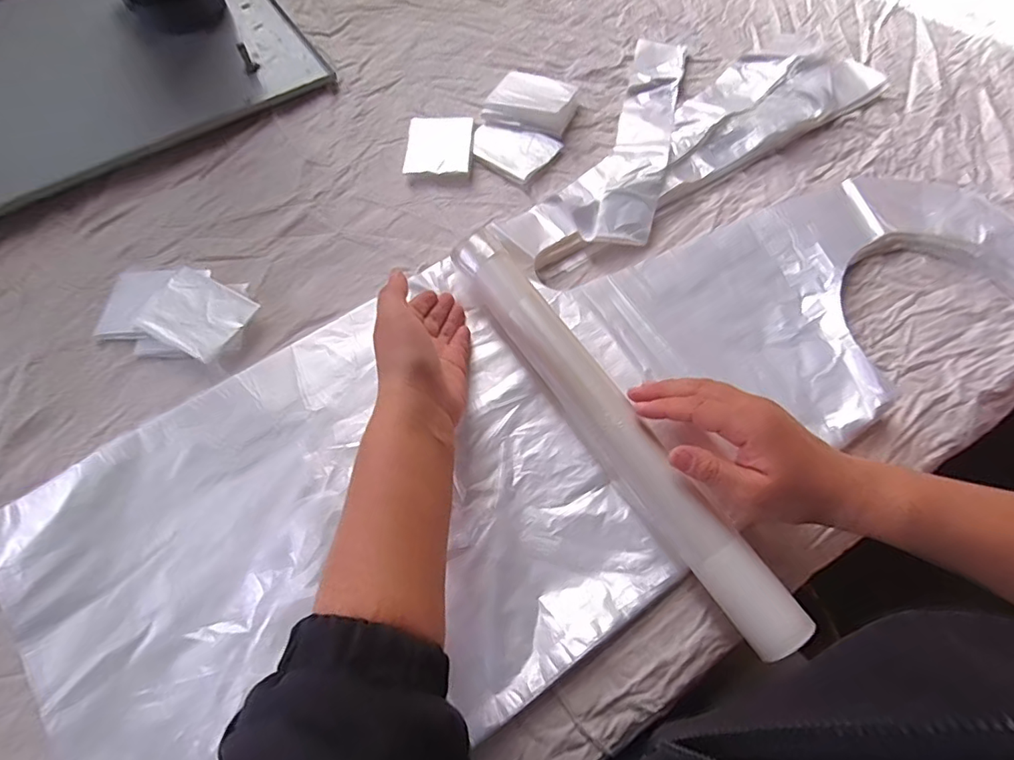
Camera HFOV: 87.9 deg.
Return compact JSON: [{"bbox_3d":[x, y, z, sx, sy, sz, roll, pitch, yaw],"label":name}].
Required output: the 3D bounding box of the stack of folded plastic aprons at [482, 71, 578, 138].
[{"bbox_3d":[0.025,-0.281,0.530,0.082,0.024,0.065,20,68,8],"label":"stack of folded plastic aprons"}]

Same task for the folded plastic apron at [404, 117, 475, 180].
[{"bbox_3d":[-0.065,-0.232,0.519,0.064,0.013,0.080,1,67,0],"label":"folded plastic apron"}]

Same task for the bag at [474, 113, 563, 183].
[{"bbox_3d":[0.004,-0.231,0.519,0.085,0.010,0.060,32,70,13],"label":"bag"}]

